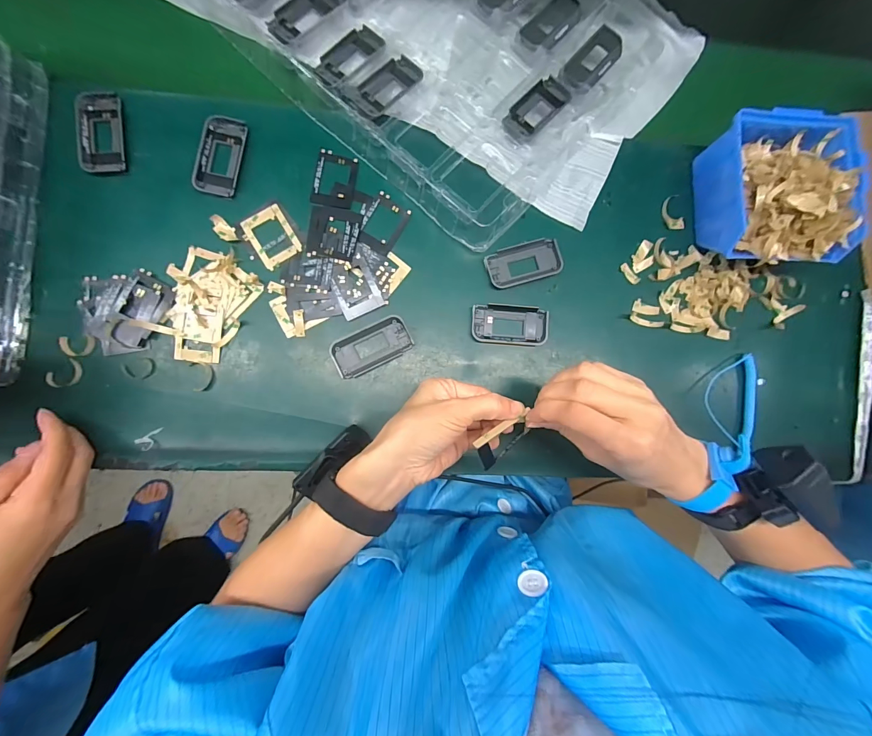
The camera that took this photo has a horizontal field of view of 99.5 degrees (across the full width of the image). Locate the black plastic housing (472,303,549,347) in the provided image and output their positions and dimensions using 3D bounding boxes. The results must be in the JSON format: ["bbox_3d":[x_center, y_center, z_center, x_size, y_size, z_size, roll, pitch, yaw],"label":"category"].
[{"bbox_3d":[0.074,-0.043,0.368,0.075,0.010,0.040,5,84,-5],"label":"black plastic housing"}]

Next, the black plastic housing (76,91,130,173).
[{"bbox_3d":[-0.313,-0.220,0.345,0.037,0.010,0.077,-7,86,-6],"label":"black plastic housing"}]

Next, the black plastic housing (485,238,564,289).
[{"bbox_3d":[0.088,-0.106,0.372,0.077,0.006,0.039,-16,87,-7],"label":"black plastic housing"}]

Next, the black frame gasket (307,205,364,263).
[{"bbox_3d":[-0.099,-0.132,0.358,0.049,0.004,0.050,12,84,-5],"label":"black frame gasket"}]

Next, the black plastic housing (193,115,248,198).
[{"bbox_3d":[-0.206,-0.203,0.354,0.039,0.007,0.078,9,84,-5],"label":"black plastic housing"}]

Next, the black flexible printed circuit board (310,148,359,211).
[{"bbox_3d":[-0.100,-0.187,0.366,0.040,0.004,0.056,10,84,-5],"label":"black flexible printed circuit board"}]

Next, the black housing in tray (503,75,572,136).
[{"bbox_3d":[0.102,-0.265,0.378,0.074,0.009,0.035,-44,90,-8],"label":"black housing in tray"}]

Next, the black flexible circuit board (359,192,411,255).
[{"bbox_3d":[-0.053,-0.144,0.365,0.039,0.004,0.057,29,83,-3],"label":"black flexible circuit board"}]

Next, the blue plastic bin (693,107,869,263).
[{"bbox_3d":[0.336,-0.171,0.368,0.127,0.069,0.137,0,85,-6],"label":"blue plastic bin"}]

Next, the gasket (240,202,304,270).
[{"bbox_3d":[-0.159,-0.127,0.357,0.040,0.004,0.053,-32,89,-8],"label":"gasket"}]

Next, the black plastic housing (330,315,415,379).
[{"bbox_3d":[-0.062,-0.021,0.354,0.076,0.009,0.040,-26,88,-7],"label":"black plastic housing"}]

